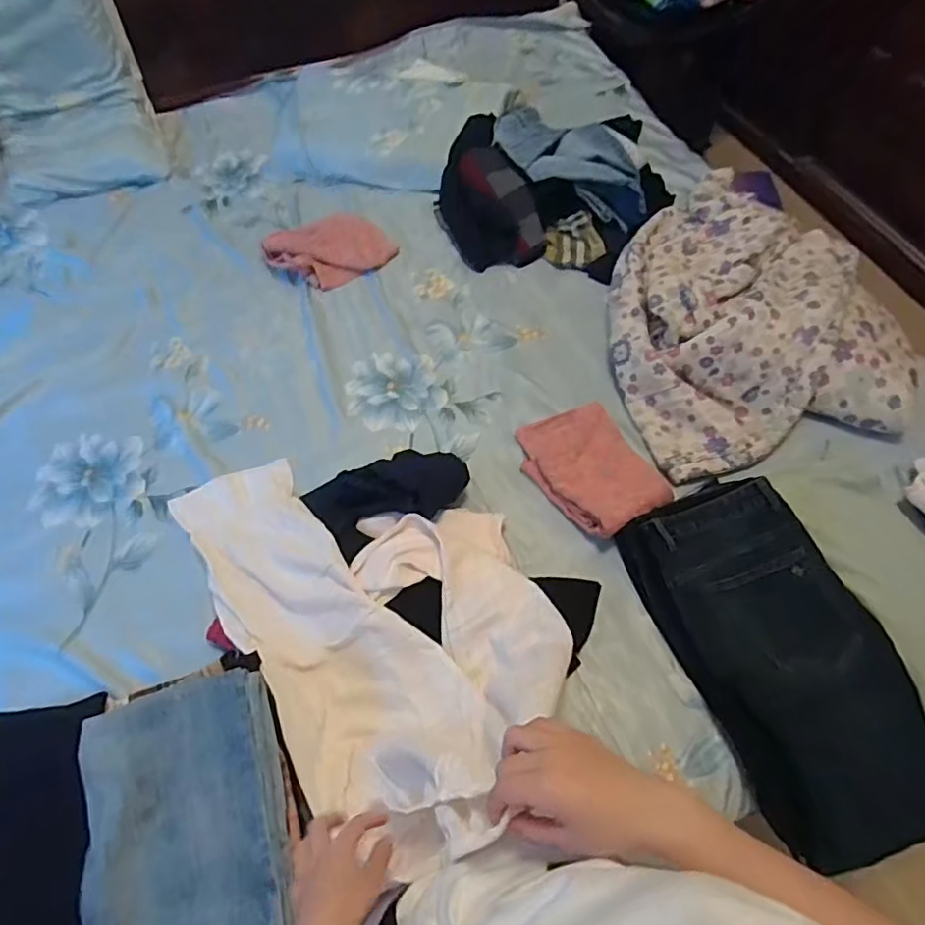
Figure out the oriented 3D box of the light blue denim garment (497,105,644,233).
[{"bbox_3d":[0.270,-0.726,1.367,0.414,0.075,0.292,28,64,16],"label":"light blue denim garment"}]

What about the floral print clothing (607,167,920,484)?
[{"bbox_3d":[0.525,-0.329,1.119,0.484,0.131,0.675,-7,60,-3],"label":"floral print clothing"}]

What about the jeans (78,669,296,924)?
[{"bbox_3d":[-0.297,0.462,0.625,0.208,0.037,0.412,-16,61,-8],"label":"jeans"}]

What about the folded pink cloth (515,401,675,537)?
[{"bbox_3d":[0.226,-0.002,1.002,0.183,0.049,0.253,-34,65,-17],"label":"folded pink cloth"}]

